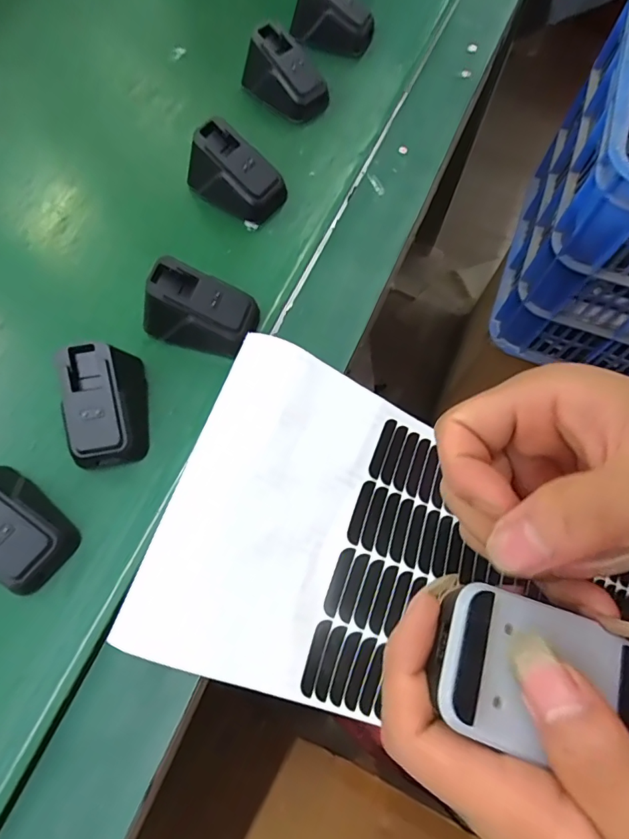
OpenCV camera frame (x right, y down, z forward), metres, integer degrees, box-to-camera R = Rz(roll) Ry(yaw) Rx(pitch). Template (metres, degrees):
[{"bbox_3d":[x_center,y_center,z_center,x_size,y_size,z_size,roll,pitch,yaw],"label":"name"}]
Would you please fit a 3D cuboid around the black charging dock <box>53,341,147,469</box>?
[{"bbox_3d":[-0.120,-0.010,0.276,0.045,0.039,0.068,-12,69,-5],"label":"black charging dock"}]

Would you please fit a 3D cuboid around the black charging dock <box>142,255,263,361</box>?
[{"bbox_3d":[-0.070,-0.070,0.301,0.066,0.041,0.044,16,69,7],"label":"black charging dock"}]

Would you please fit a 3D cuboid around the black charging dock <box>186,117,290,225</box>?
[{"bbox_3d":[-0.055,-0.176,0.342,0.064,0.043,0.037,31,71,12],"label":"black charging dock"}]

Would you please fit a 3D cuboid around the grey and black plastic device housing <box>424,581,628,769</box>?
[{"bbox_3d":[0.068,0.078,0.147,0.063,0.015,0.043,22,70,9],"label":"grey and black plastic device housing"}]

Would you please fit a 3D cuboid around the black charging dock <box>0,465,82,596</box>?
[{"bbox_3d":[-0.163,0.051,0.248,0.069,0.040,0.036,40,74,15],"label":"black charging dock"}]

